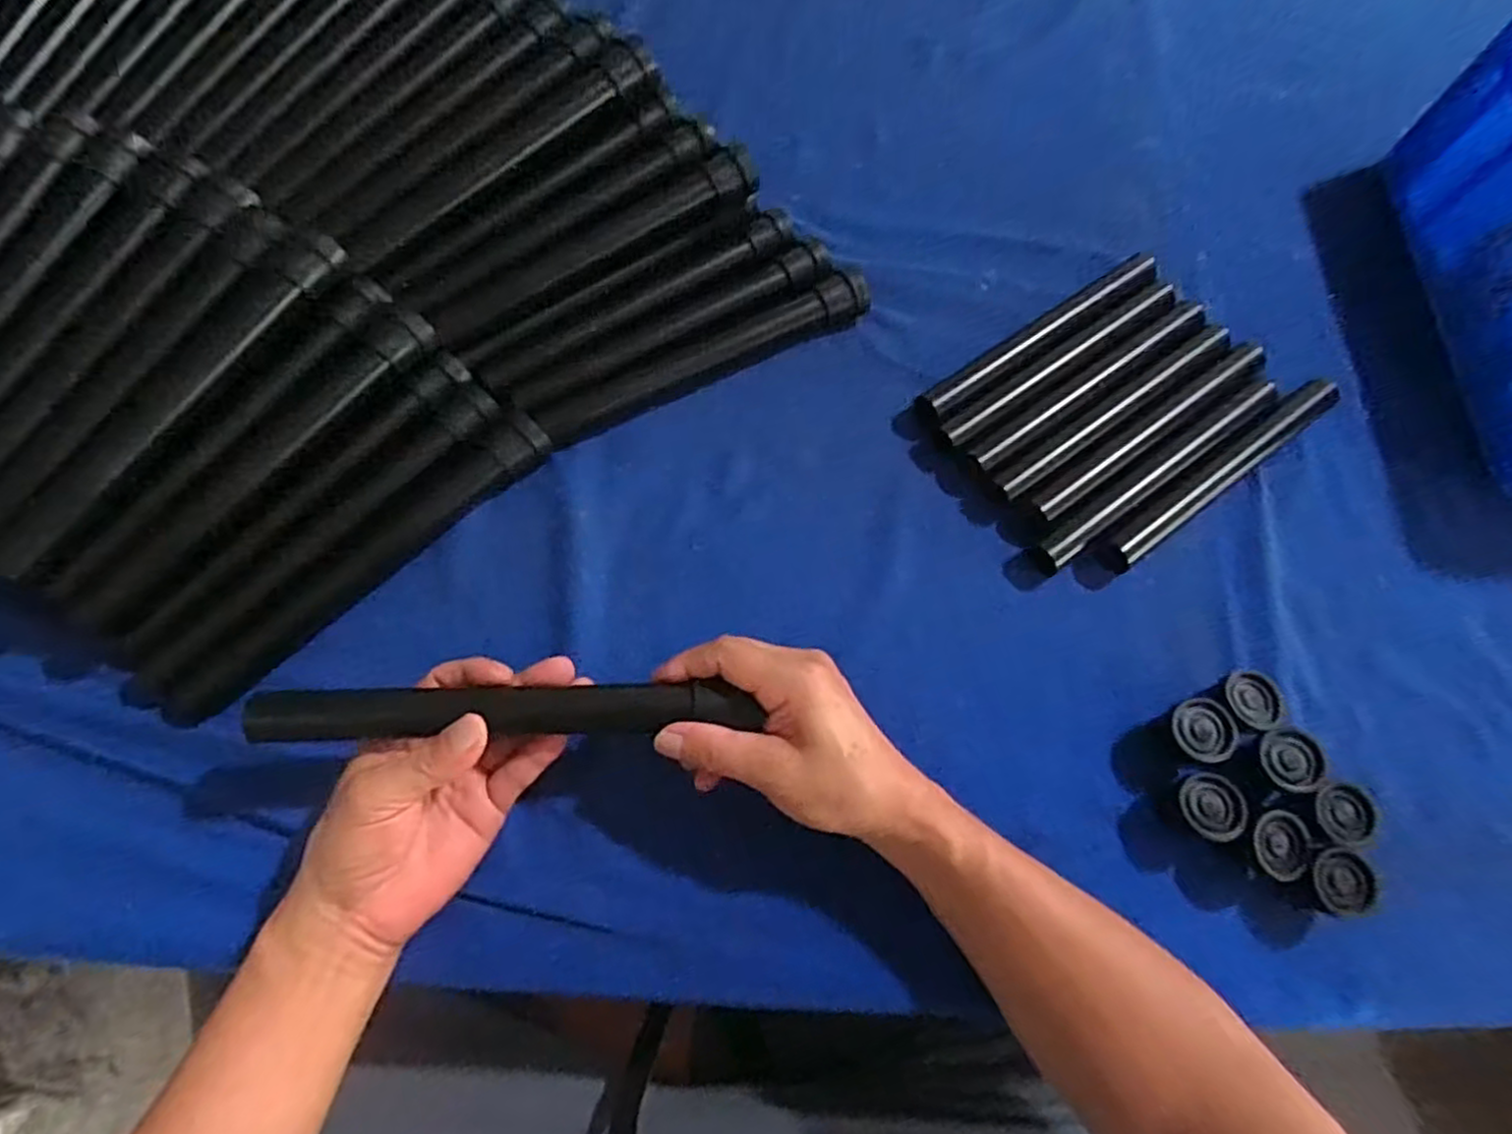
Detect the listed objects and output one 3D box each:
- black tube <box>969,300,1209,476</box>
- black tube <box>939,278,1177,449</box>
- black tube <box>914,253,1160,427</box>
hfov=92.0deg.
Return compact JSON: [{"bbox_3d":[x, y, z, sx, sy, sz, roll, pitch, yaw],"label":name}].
[{"bbox_3d":[0.230,-0.123,0.494,0.198,0.017,0.023,-33,74,-14],"label":"black tube"},{"bbox_3d":[0.214,-0.142,0.501,0.204,0.019,0.021,-32,74,-14],"label":"black tube"},{"bbox_3d":[0.201,-0.160,0.513,0.209,0.029,0.030,-33,74,-14],"label":"black tube"}]

